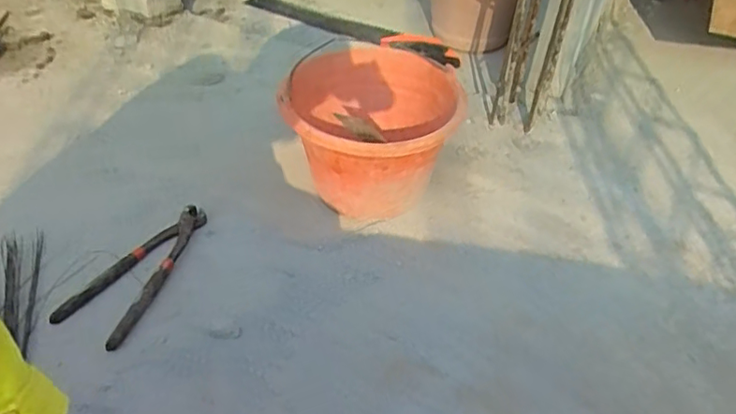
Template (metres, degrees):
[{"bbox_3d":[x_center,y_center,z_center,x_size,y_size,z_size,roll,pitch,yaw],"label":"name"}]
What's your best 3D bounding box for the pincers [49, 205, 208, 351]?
[{"bbox_3d":[-0.284,0.073,0.717,0.085,0.016,0.214,12,43,11],"label":"pincers"}]

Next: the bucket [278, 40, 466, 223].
[{"bbox_3d":[0.003,-0.097,0.783,0.216,0.169,0.226,1,42,-1],"label":"bucket"}]

